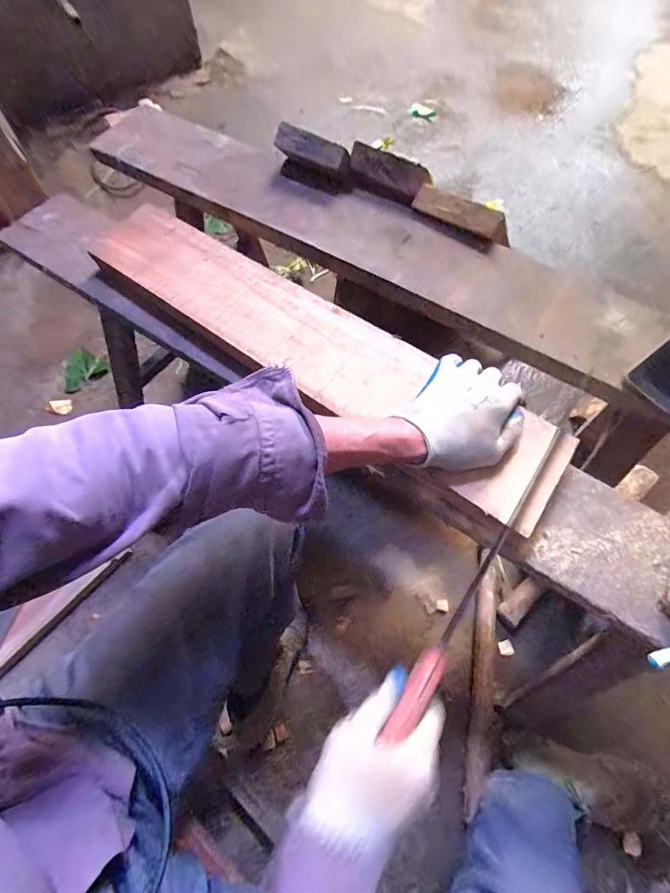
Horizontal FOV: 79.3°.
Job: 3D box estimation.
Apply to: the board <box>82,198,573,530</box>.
[{"bbox_3d":[-0.058,-0.136,0.515,0.679,0.042,0.137,35,72,18],"label":"board"}]

